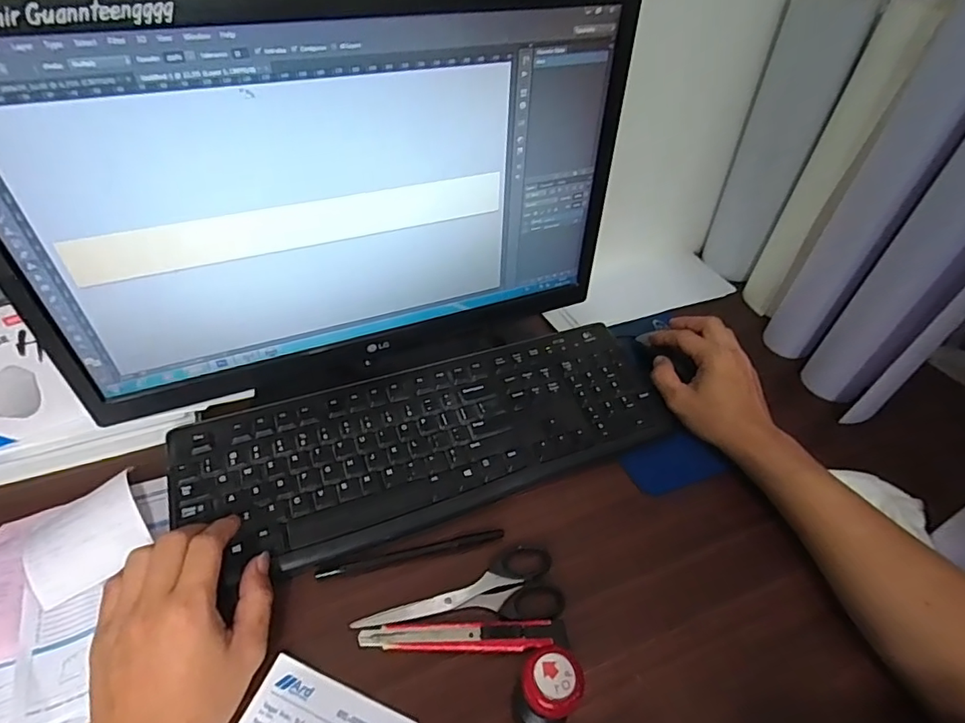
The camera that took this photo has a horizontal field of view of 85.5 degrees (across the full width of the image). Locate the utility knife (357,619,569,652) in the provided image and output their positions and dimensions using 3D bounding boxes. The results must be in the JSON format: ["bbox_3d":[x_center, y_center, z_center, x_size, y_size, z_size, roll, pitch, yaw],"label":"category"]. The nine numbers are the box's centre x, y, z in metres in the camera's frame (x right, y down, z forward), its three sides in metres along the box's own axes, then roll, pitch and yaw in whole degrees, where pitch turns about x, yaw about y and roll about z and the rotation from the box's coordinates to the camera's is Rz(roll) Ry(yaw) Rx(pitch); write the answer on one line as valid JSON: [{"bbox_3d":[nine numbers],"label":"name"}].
[{"bbox_3d":[-0.013,0.194,0.371,0.144,0.011,0.020,3,45,-2],"label":"utility knife"}]

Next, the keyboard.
[{"bbox_3d":[-0.040,0.067,0.476,0.430,0.028,0.150,-13,48,-16],"label":"keyboard"}]

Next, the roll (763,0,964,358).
[{"bbox_3d":[0.363,-0.144,0.491,0.058,0.360,0.067,30,50,23],"label":"roll"}]

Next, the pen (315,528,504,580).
[{"bbox_3d":[-0.056,0.152,0.415,0.147,0.009,0.008,-7,47,-12],"label":"pen"}]

